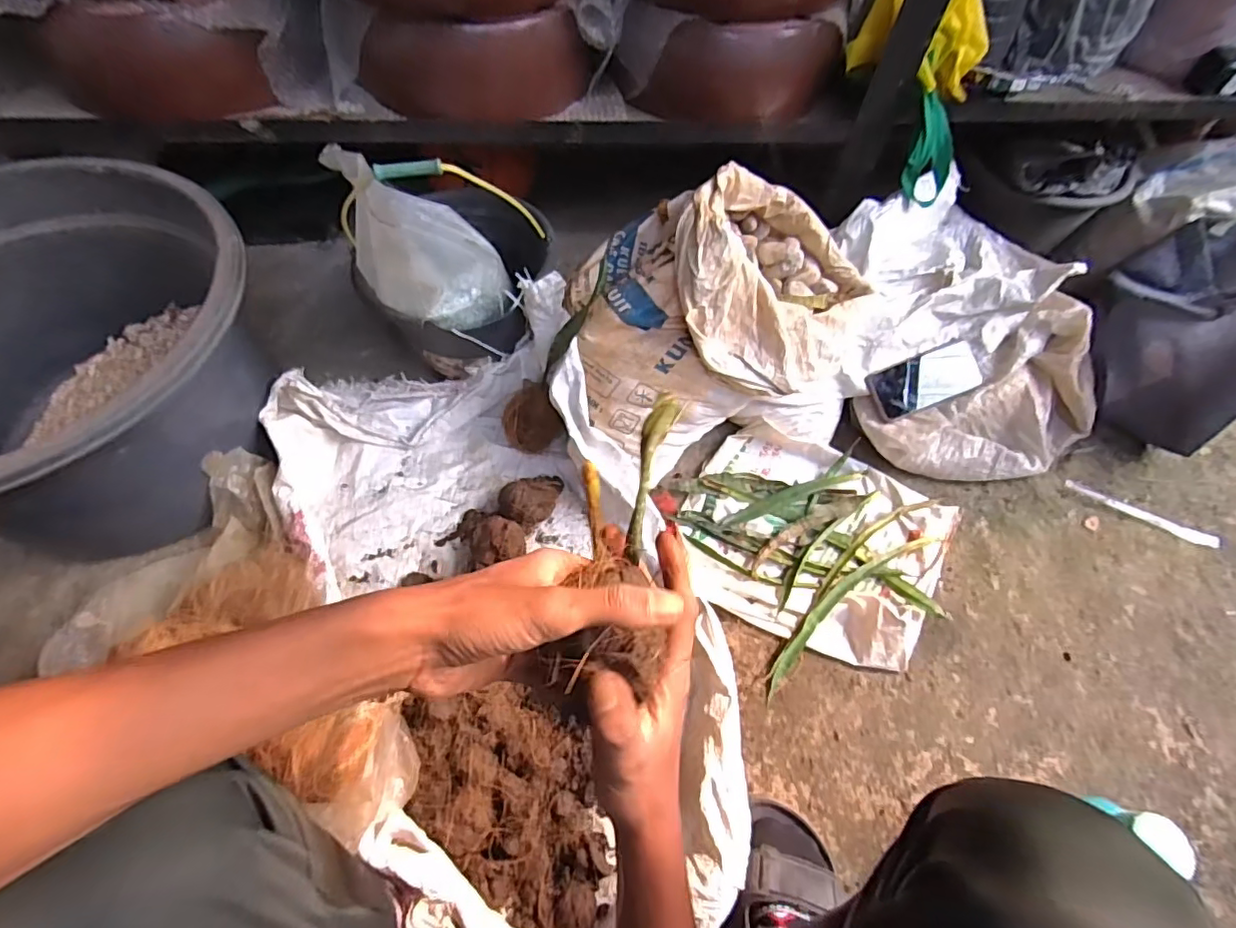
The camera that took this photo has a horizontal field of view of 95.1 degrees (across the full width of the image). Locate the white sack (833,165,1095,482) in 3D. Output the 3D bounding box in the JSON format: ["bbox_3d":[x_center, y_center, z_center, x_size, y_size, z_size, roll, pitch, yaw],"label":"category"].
[{"bbox_3d":[0.524,-0.206,0.876,0.413,0.217,0.412,10,59,3],"label":"white sack"}]

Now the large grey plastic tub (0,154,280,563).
[{"bbox_3d":[-0.677,-0.113,0.715,0.479,0.273,0.464,1,59,-2],"label":"large grey plastic tub"}]

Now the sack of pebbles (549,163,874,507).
[{"bbox_3d":[0.125,-0.189,0.786,0.442,0.307,0.293,-17,61,-12],"label":"sack of pebbles"}]

